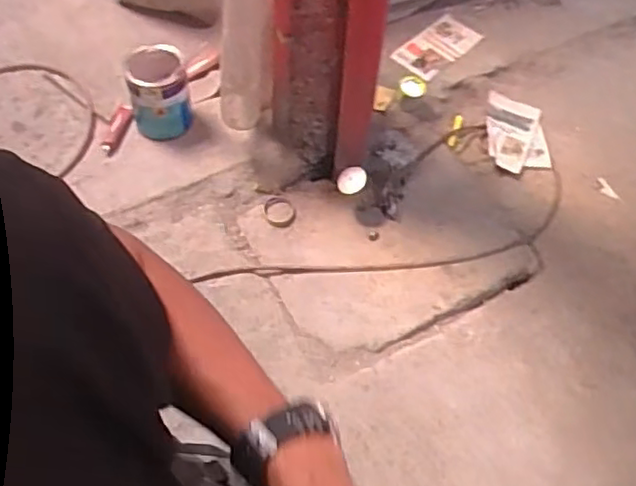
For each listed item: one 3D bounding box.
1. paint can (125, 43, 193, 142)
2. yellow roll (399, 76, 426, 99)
[{"bbox_3d":[-0.389,-0.362,1.659,0.142,0.187,0.158,-10,59,-10],"label":"paint can"},{"bbox_3d":[0.265,-0.437,1.881,0.074,0.031,0.064,13,58,4],"label":"yellow roll"}]

